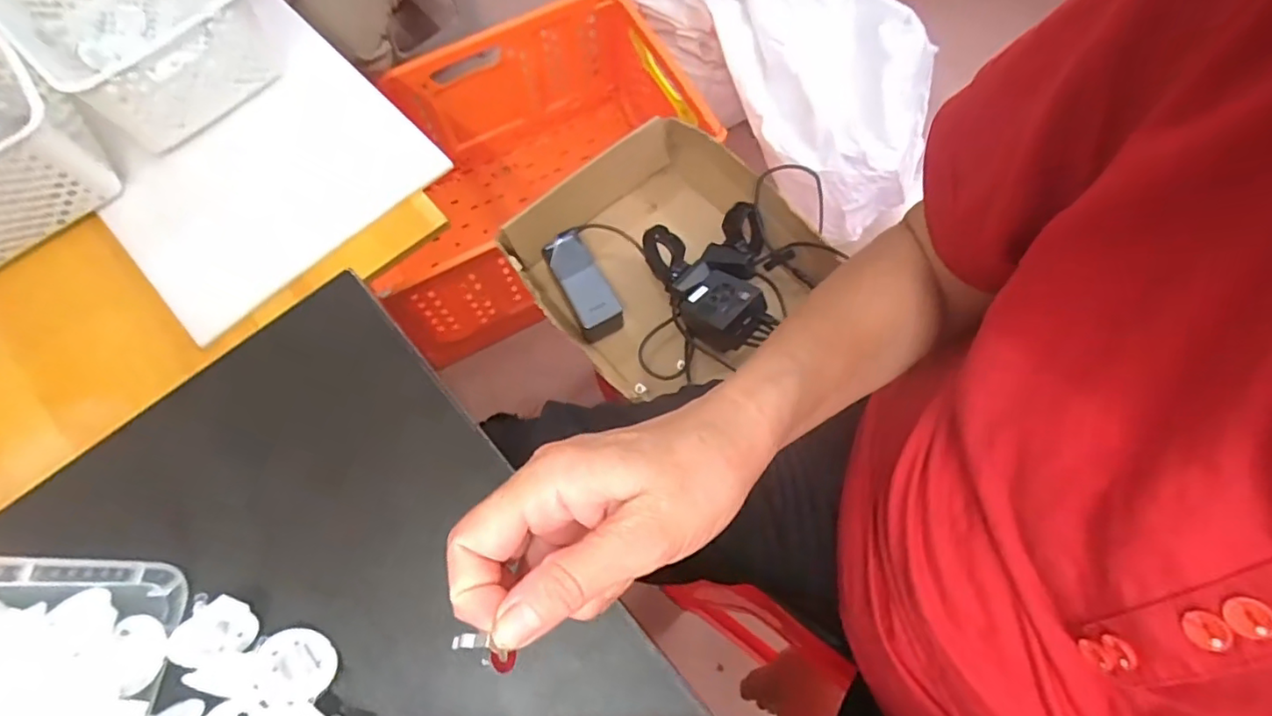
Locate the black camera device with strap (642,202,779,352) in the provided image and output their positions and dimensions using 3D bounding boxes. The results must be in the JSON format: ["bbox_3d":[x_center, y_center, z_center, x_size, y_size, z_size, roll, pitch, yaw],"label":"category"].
[{"bbox_3d":[0.109,-0.098,0.745,0.153,0.061,0.184,-17,71,-5],"label":"black camera device with strap"}]

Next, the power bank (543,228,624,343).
[{"bbox_3d":[-0.070,-0.097,0.766,0.059,0.043,0.147,-28,72,-9],"label":"power bank"}]

